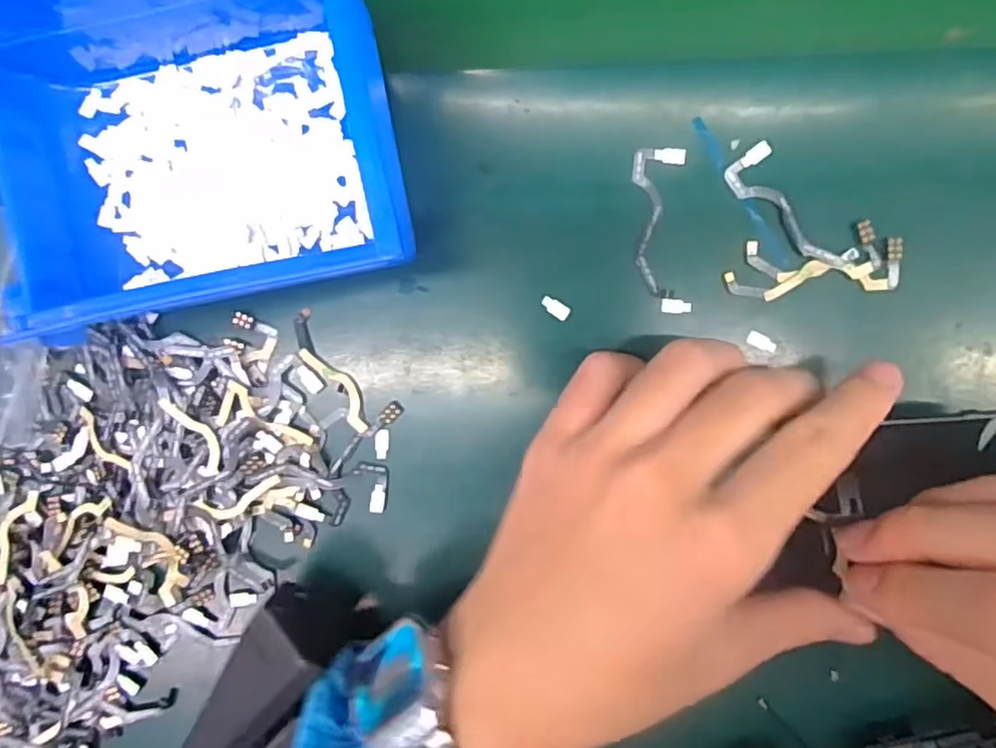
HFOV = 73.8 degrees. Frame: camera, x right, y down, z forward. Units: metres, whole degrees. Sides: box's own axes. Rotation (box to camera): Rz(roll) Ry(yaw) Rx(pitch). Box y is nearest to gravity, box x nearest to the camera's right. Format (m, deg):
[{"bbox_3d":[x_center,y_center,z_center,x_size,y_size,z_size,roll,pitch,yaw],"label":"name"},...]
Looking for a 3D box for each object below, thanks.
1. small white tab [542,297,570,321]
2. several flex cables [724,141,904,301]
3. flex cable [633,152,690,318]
[{"bbox_3d":[0.021,-0.024,0.243,0.011,0.004,0.005,33,92,4],"label":"small white tab"},{"bbox_3d":[0.112,-0.054,0.235,0.059,0.005,0.052,0,92,4],"label":"several flex cables"},{"bbox_3d":[0.059,-0.051,0.238,0.018,0.004,0.058,-3,92,5],"label":"flex cable"}]

